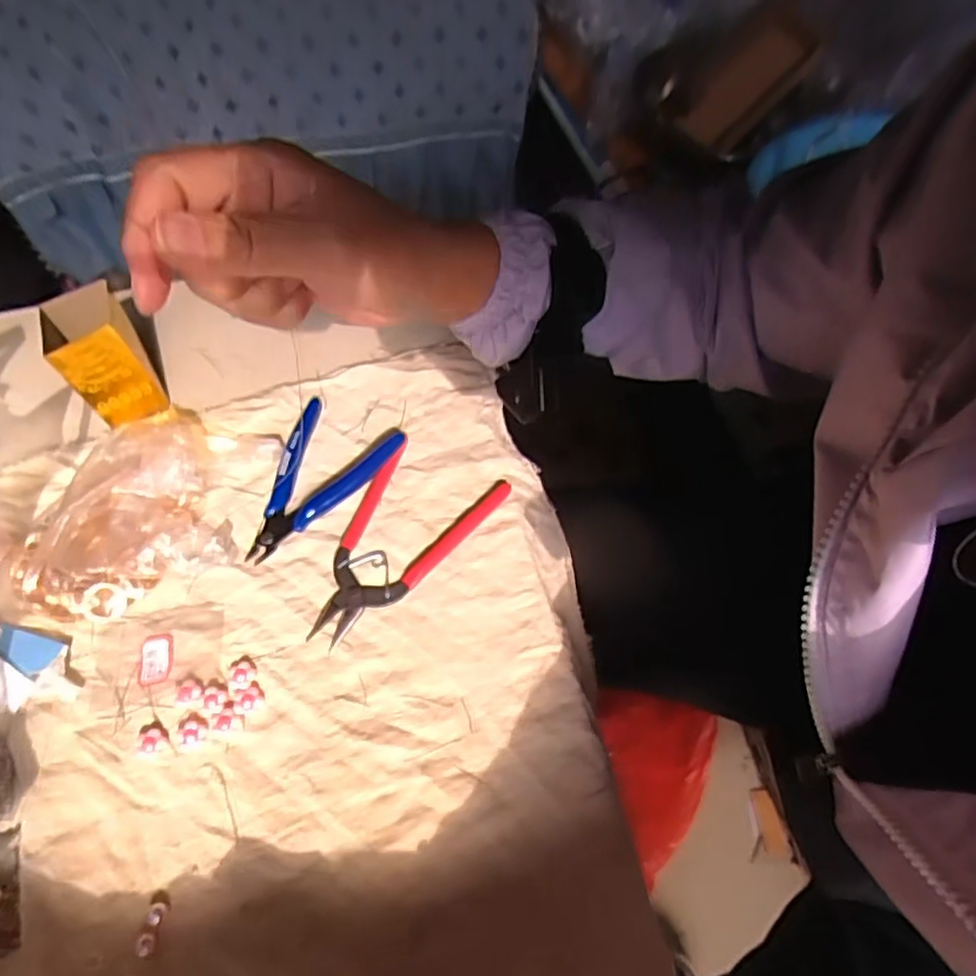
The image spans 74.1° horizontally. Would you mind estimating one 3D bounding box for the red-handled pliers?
[{"bbox_3d":[-0.056,0.035,0.406,0.081,0.007,0.143,26,63,16],"label":"red-handled pliers"}]

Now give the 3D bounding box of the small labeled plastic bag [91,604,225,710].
[{"bbox_3d":[-0.189,0.096,0.371,0.067,0.004,0.055,-6,59,0],"label":"small labeled plastic bag"}]

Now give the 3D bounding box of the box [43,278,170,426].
[{"bbox_3d":[-0.256,-0.086,0.436,0.050,0.083,0.047,-27,62,-14],"label":"box"}]

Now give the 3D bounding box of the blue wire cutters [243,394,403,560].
[{"bbox_3d":[-0.124,-0.016,0.434,0.124,0.014,0.080,-40,66,-20],"label":"blue wire cutters"}]

